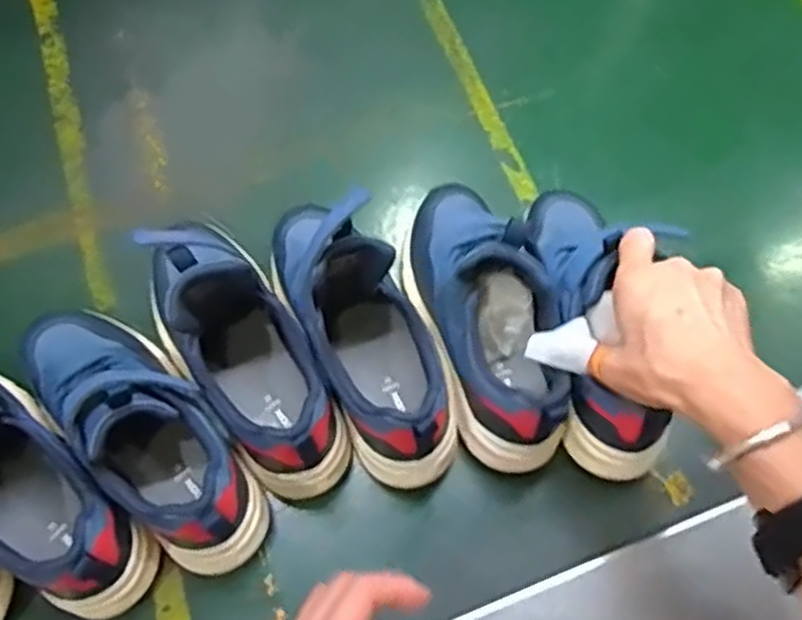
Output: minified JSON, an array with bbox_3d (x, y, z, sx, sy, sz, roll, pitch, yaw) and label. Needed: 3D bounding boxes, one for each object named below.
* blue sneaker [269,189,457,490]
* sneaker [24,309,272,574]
[{"bbox_3d":[-0.035,0.007,0.511,0.080,0.123,0.219,-24,67,-12],"label":"blue sneaker"},{"bbox_3d":[-0.173,0.072,0.494,0.088,0.101,0.214,-40,71,-18],"label":"sneaker"}]

